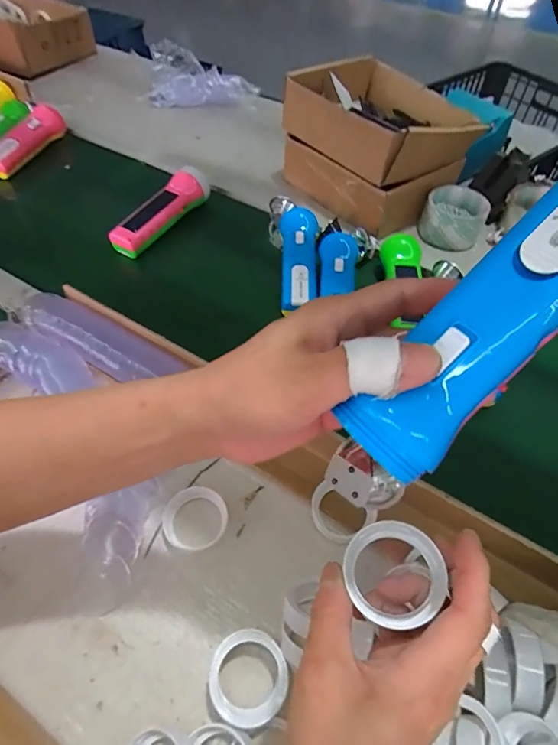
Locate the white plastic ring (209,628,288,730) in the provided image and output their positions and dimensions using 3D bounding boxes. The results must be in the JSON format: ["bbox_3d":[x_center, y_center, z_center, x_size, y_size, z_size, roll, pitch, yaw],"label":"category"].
[{"bbox_3d":[-0.021,0.214,0.309,0.052,0.027,0.055,1,53,-1],"label":"white plastic ring"}]

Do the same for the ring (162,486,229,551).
[{"bbox_3d":[-0.072,0.126,0.377,0.054,0.015,0.050,1,53,-1],"label":"ring"}]

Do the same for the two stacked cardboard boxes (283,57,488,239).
[{"bbox_3d":[0.152,-0.345,0.658,0.230,0.137,0.234,-26,58,-19],"label":"two stacked cardboard boxes"}]

